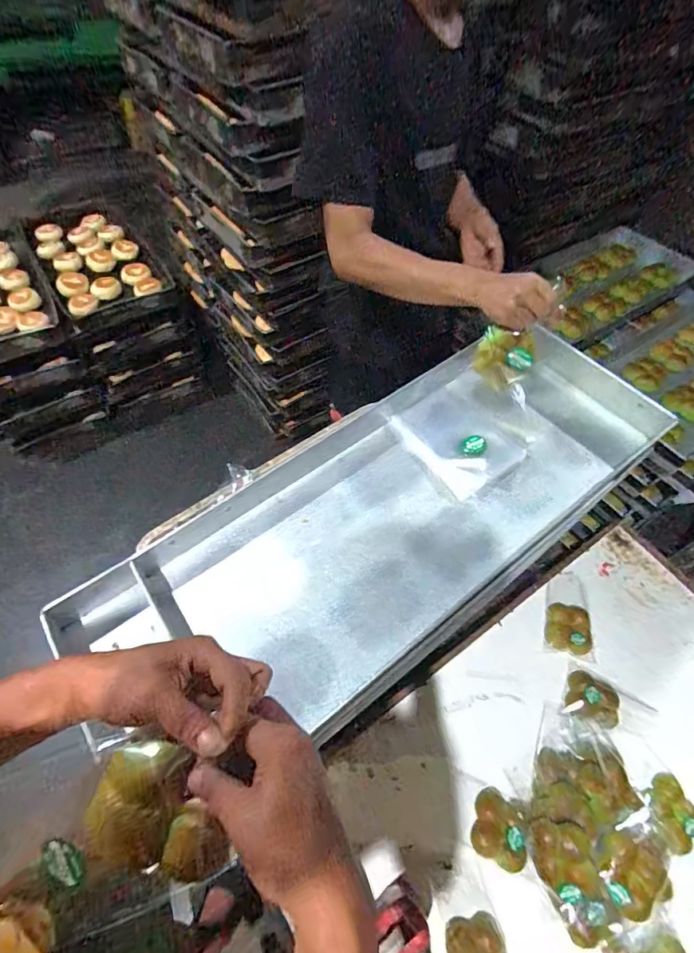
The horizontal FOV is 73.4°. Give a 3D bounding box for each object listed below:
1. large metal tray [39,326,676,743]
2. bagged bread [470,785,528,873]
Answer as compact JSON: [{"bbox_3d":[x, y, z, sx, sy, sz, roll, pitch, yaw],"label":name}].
[{"bbox_3d":[0.074,0.059,0.737,1.003,0.083,0.375,-32,64,-16],"label":"large metal tray"},{"bbox_3d":[0.292,0.673,0.893,0.097,0.033,0.119,13,55,7],"label":"bagged bread"}]

